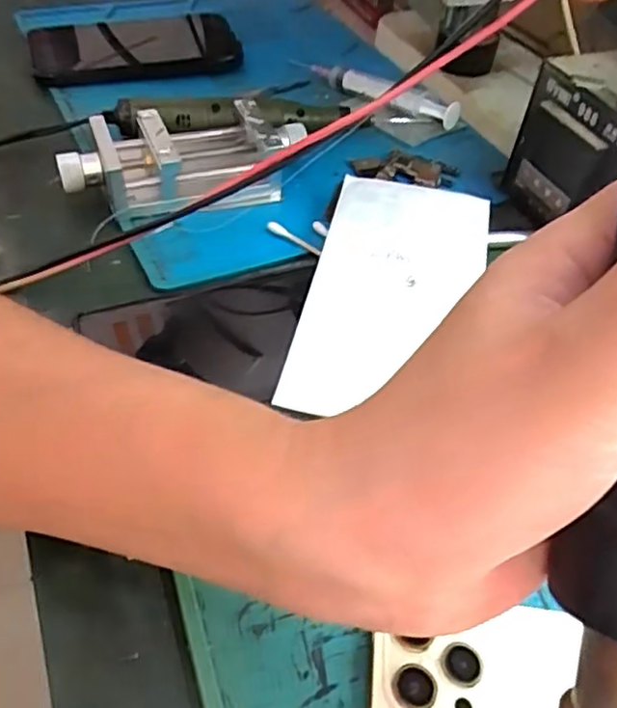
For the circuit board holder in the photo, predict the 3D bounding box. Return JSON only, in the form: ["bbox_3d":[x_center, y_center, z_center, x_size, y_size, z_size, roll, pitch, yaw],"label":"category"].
[{"bbox_3d":[-0.068,-0.111,0.381,0.138,0.034,0.058,-14,50,-18],"label":"circuit board holder"}]

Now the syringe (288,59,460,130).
[{"bbox_3d":[0.039,-0.190,0.474,0.148,0.023,0.018,35,54,24],"label":"syringe"}]

